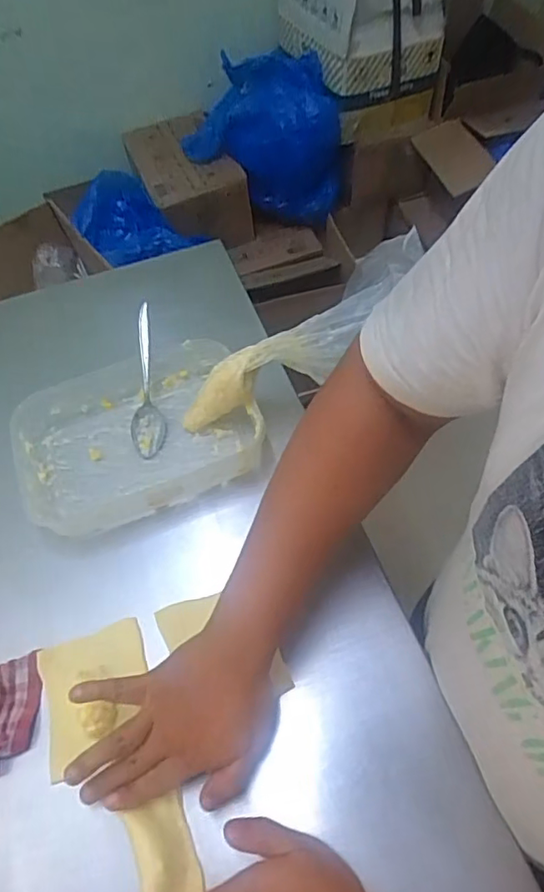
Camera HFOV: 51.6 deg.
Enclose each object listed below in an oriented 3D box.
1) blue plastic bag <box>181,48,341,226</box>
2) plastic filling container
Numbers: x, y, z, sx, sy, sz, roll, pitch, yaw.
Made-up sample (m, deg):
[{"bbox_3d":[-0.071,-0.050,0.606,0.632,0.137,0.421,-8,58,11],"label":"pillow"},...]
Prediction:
[{"bbox_3d":[-0.032,-0.821,1.549,0.377,0.348,0.244,-21,60,-9],"label":"blue plastic bag"},{"bbox_3d":[-0.151,-0.014,0.620,0.247,0.046,0.182,-21,59,-10],"label":"plastic filling container"}]

